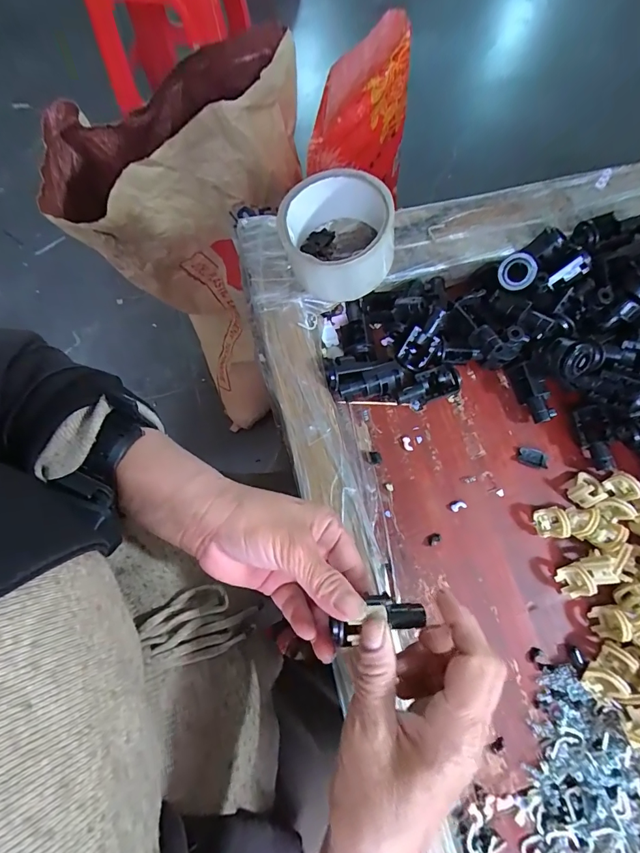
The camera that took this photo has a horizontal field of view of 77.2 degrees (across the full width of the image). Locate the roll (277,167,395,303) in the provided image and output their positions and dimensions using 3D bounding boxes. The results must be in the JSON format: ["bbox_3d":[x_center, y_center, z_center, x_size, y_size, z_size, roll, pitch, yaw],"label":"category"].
[{"bbox_3d":[0.021,-0.153,0.327,0.097,0.061,0.086,-19,73,-7],"label":"roll"}]

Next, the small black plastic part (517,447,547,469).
[{"bbox_3d":[0.175,0.025,0.329,0.024,0.006,0.013,15,72,4],"label":"small black plastic part"}]

